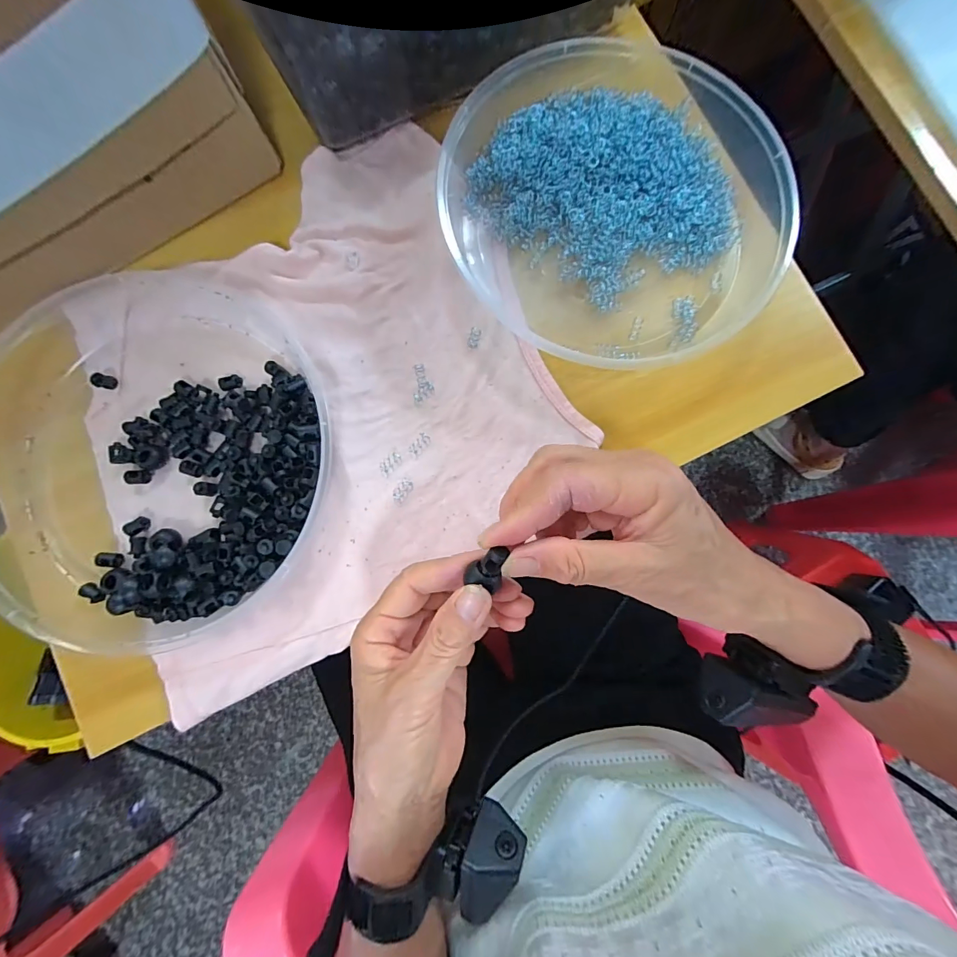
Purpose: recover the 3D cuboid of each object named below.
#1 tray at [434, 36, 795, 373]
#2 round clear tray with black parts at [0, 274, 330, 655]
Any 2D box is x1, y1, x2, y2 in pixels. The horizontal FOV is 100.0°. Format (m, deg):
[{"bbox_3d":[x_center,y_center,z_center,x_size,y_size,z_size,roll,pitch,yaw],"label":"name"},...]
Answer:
[{"bbox_3d":[0.100,-0.201,0.275,0.227,0.035,0.227,0,84,0],"label":"tray"},{"bbox_3d":[-0.226,-0.019,0.268,0.242,0.039,0.254,0,84,0],"label":"round clear tray with black parts"}]

